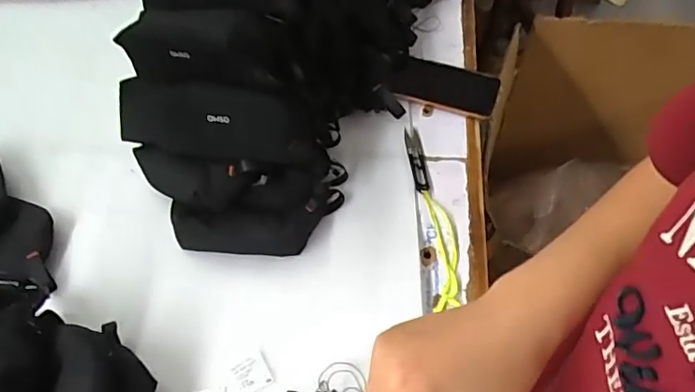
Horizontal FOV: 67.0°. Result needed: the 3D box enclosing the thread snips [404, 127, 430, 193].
[{"bbox_3d":[0.092,-0.047,0.695,0.021,0.009,0.099,-7,60,0],"label":"thread snips"}]

